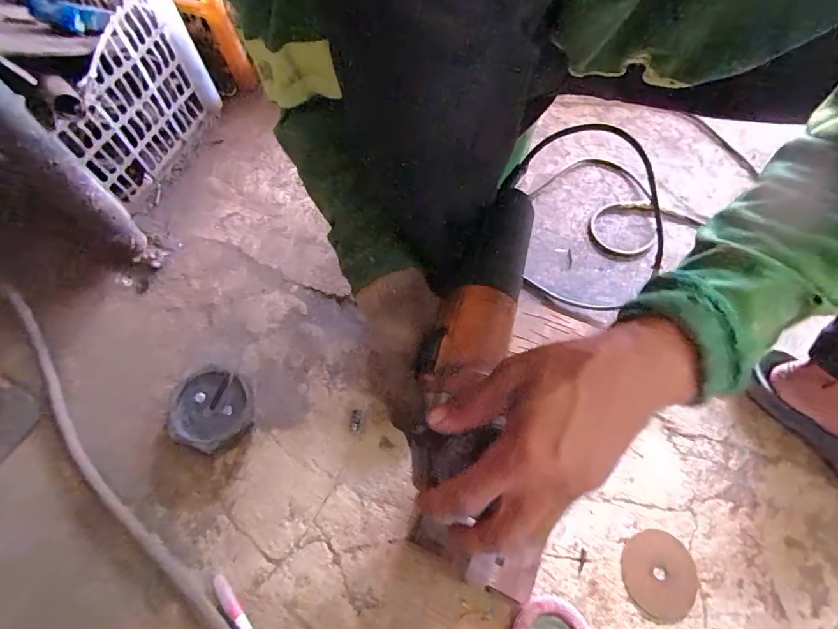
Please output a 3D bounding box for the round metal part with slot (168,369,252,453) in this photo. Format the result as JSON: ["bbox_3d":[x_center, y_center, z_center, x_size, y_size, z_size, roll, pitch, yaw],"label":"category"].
[{"bbox_3d":[-0.257,0.114,0.510,0.087,0.019,0.093,1,66,-2],"label":"round metal part with slot"}]

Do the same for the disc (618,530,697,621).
[{"bbox_3d":[0.279,0.299,0.482,0.084,0.005,0.085,1,66,-2],"label":"disc"}]

